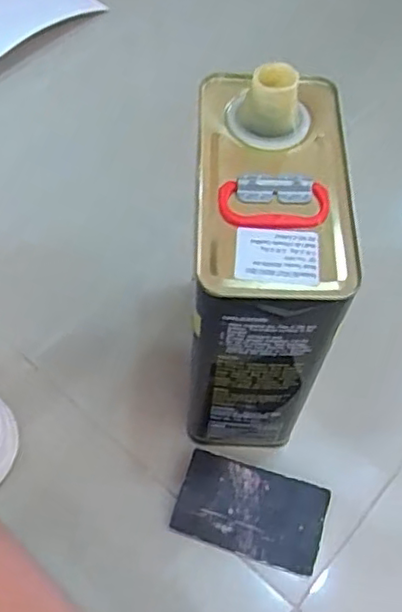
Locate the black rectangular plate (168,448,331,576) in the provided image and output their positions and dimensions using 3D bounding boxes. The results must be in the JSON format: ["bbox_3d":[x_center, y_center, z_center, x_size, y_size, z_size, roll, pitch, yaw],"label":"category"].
[{"bbox_3d":[0.039,0.160,0.508,0.112,0.005,0.066,16,73,6],"label":"black rectangular plate"}]

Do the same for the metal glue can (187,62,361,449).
[{"bbox_3d":[0.041,-0.013,0.468,0.086,0.268,0.160,4,60,1],"label":"metal glue can"}]

